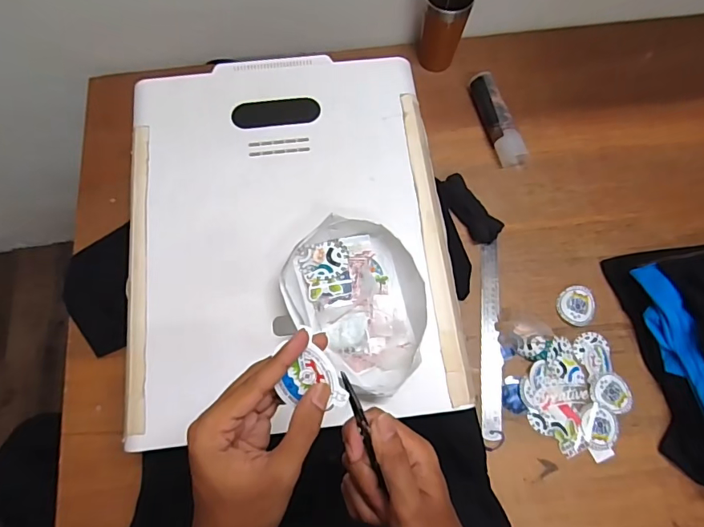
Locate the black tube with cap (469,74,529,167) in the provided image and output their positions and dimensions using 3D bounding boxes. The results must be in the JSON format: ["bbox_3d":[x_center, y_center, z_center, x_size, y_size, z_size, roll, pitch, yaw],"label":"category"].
[{"bbox_3d":[0.257,-0.259,0.820,0.046,0.033,0.184,-18,72,-8],"label":"black tube with cap"}]

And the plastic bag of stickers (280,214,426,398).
[{"bbox_3d":[0.012,0.044,0.535,0.158,0.045,0.197,-35,75,-13],"label":"plastic bag of stickers"}]

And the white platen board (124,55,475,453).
[{"bbox_3d":[-0.081,-0.055,0.593,0.401,0.027,0.495,-7,74,-3],"label":"white platen board"}]

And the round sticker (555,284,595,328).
[{"bbox_3d":[0.353,0.066,0.724,0.056,0.010,0.064,7,70,0],"label":"round sticker"}]

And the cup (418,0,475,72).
[{"bbox_3d":[0.160,-0.417,0.823,0.079,0.144,0.085,13,72,3],"label":"cup"}]

